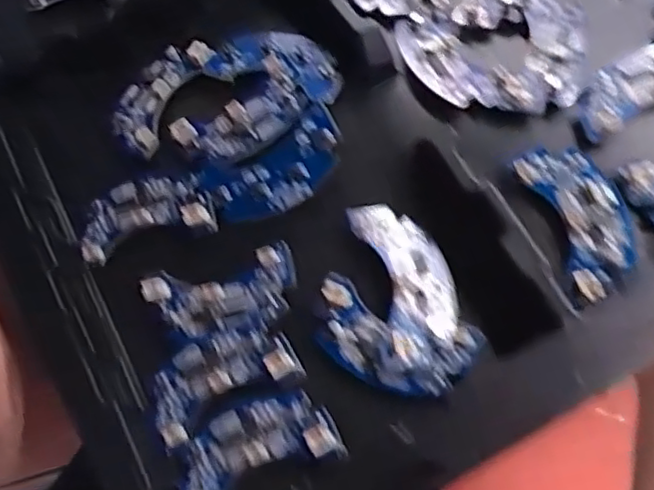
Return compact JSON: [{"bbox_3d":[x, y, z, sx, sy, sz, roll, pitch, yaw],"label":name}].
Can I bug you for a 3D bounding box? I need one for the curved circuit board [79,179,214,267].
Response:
[{"bbox_3d":[-0.080,-0.013,0.281,0.060,0.011,0.031,-15,58,10],"label":"curved circuit board"}]

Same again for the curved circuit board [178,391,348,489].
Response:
[{"bbox_3d":[-0.028,0.078,0.244,0.063,0.013,0.034,-23,60,-10],"label":"curved circuit board"}]

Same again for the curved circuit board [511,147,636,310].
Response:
[{"bbox_3d":[0.100,-0.010,0.250,0.032,0.009,0.063,-16,73,-6],"label":"curved circuit board"}]

